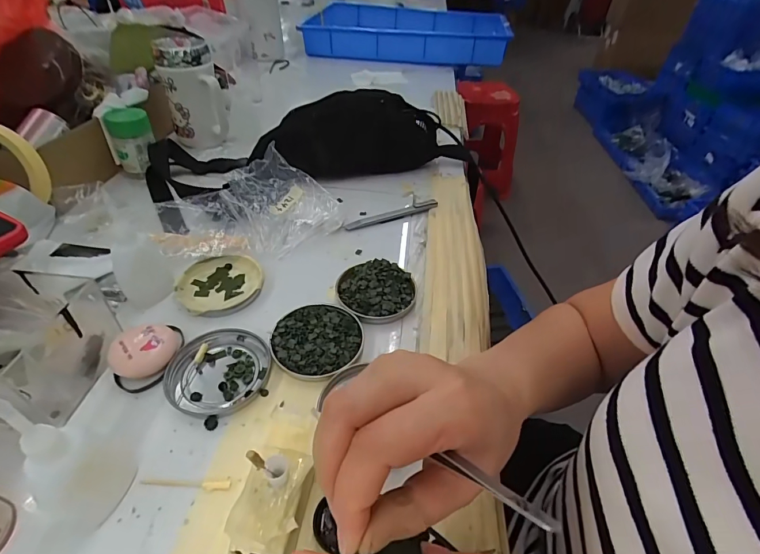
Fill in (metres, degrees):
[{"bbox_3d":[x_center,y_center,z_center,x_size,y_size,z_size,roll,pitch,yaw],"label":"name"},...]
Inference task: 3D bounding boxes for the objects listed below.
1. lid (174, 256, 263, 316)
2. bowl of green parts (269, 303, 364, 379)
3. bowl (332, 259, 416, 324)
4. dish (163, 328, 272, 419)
[{"bbox_3d":[-0.157,0.008,0.386,0.079,0.011,0.073,1,43,-1],"label":"lid"},{"bbox_3d":[-0.054,0.054,0.341,0.073,0.012,0.079,1,43,-1],"label":"bowl of green parts"},{"bbox_3d":[-0.005,0.012,0.386,0.077,0.012,0.077,1,43,-1],"label":"bowl"},{"bbox_3d":[-0.131,0.075,0.317,0.077,0.009,0.076,1,43,-1],"label":"dish"}]

